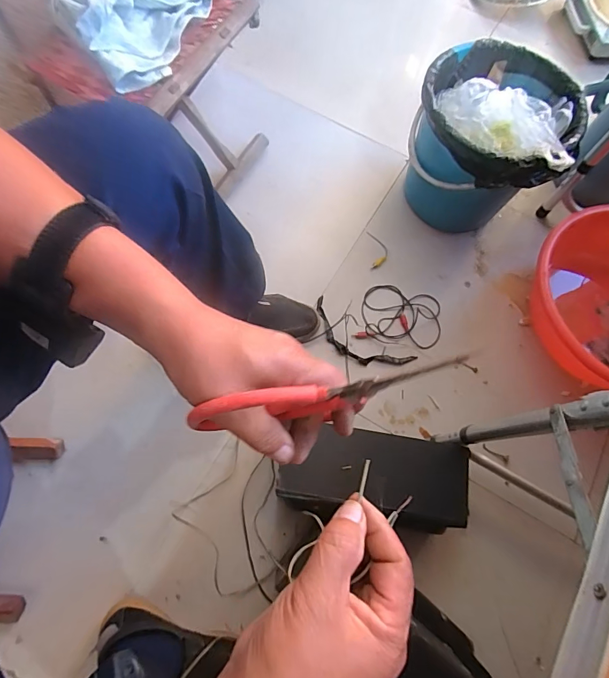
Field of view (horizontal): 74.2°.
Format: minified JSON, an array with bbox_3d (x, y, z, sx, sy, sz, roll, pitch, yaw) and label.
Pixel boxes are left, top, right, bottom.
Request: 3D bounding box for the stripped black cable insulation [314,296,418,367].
[{"bbox_3d":[0.104,0.005,0.789,0.220,0.012,0.073,33,72,9],"label":"stripped black cable insulation"}]

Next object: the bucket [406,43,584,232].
[{"bbox_3d":[0.338,-0.367,0.797,0.264,0.270,0.259,1,70,-2],"label":"bucket"}]

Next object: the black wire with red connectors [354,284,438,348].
[{"bbox_3d":[0.192,-0.048,0.806,0.162,0.014,0.122,10,70,1],"label":"black wire with red connectors"}]

